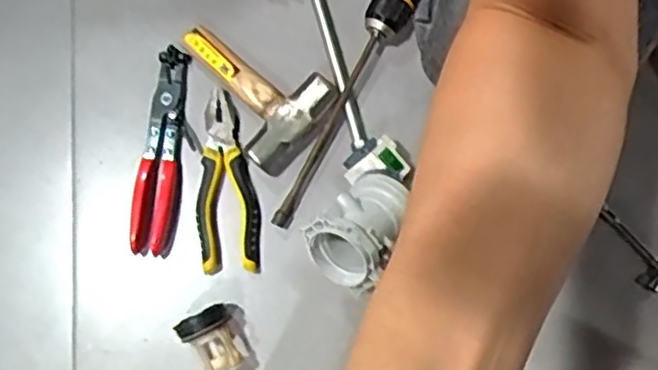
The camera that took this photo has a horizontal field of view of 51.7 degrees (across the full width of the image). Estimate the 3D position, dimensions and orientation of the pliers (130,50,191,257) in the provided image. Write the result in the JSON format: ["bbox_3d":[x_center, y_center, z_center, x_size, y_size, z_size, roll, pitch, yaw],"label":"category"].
[{"bbox_3d":[-0.179,-0.040,0.717,0.038,0.021,0.218,4,81,2],"label":"pliers"}]

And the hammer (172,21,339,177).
[{"bbox_3d":[-0.088,-0.099,0.719,0.172,0.039,0.114,34,84,6],"label":"hammer"}]

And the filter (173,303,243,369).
[{"bbox_3d":[-0.116,0.154,0.675,0.049,0.040,0.067,-32,82,-3],"label":"filter"}]

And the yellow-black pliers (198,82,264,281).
[{"bbox_3d":[-0.102,-0.005,0.711,0.064,0.023,0.187,1,81,2],"label":"yellow-black pliers"}]

